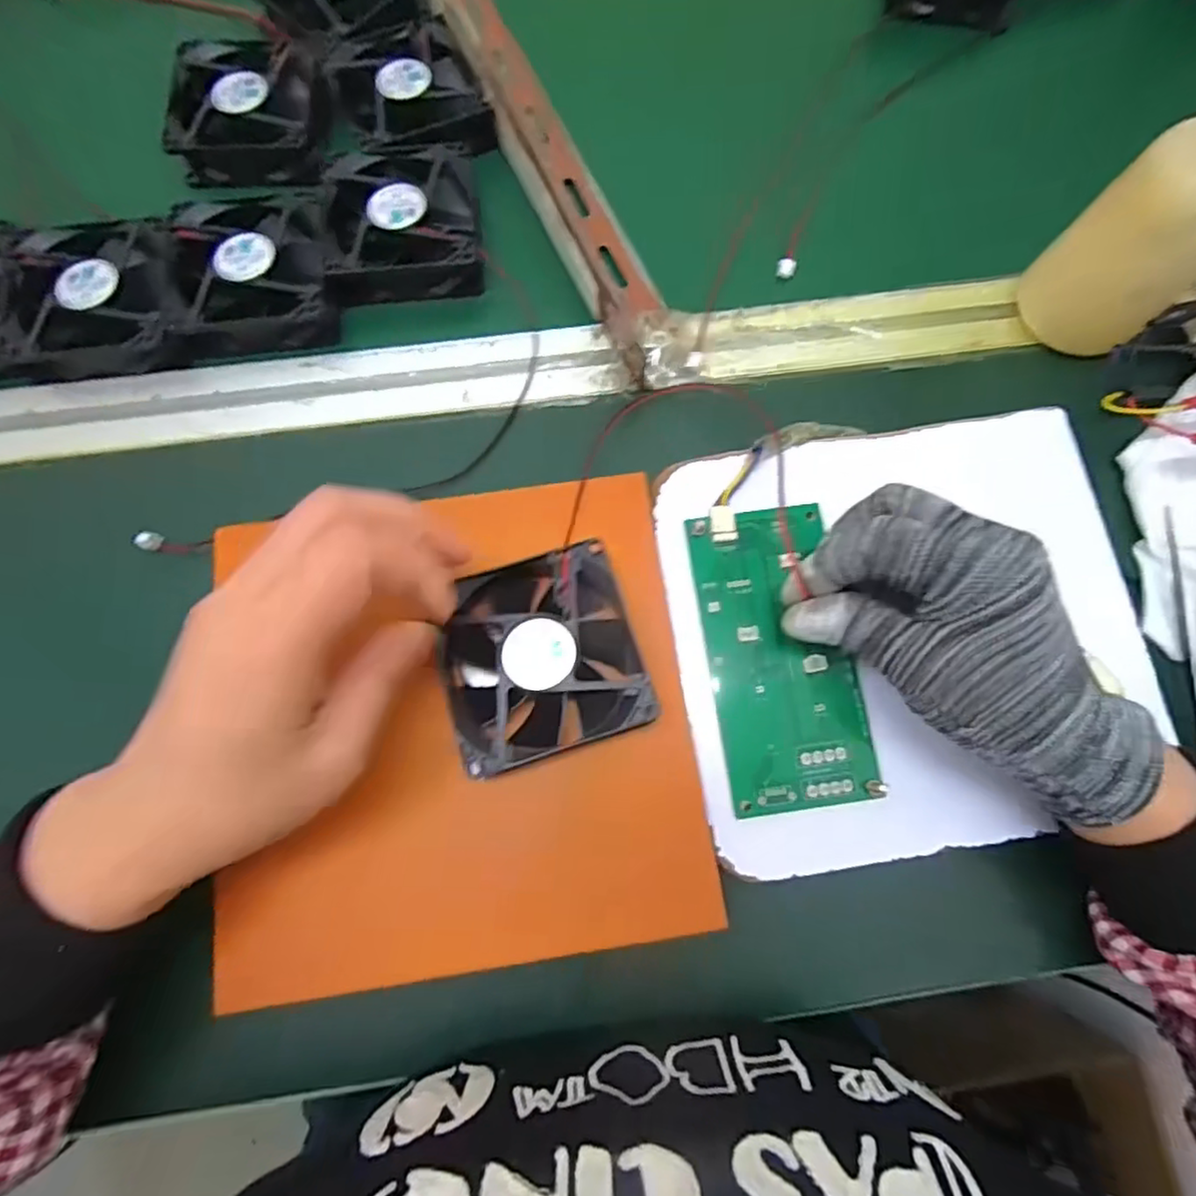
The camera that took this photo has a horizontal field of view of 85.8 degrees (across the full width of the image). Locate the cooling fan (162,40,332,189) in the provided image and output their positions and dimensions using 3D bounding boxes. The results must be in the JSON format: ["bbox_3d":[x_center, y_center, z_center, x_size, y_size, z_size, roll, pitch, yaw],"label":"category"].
[{"bbox_3d":[-0.197,-0.283,0.371,0.085,0.026,0.082,0,74,1],"label":"cooling fan"}]

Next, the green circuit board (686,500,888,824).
[{"bbox_3d":[0.081,0.024,0.288,0.065,0.009,0.134,-11,78,-2],"label":"green circuit board"}]

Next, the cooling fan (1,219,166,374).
[{"bbox_3d":[-0.264,-0.160,0.338,0.080,0.023,0.078,-9,74,-1],"label":"cooling fan"}]

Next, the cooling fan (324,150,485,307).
[{"bbox_3d":[-0.105,-0.204,0.353,0.079,0.027,0.089,-8,74,-1],"label":"cooling fan"}]

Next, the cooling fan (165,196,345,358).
[{"bbox_3d":[-0.185,-0.173,0.344,0.085,0.029,0.078,-13,74,-2],"label":"cooling fan"}]

